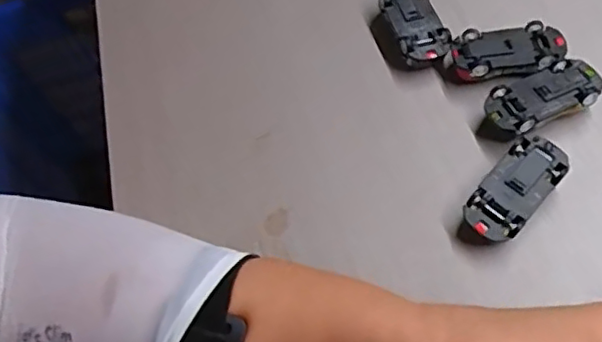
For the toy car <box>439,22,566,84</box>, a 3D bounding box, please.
[{"bbox_3d":[0.121,-0.070,0.369,0.071,0.019,0.034,-10,64,13],"label":"toy car"}]

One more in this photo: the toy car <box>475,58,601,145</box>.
[{"bbox_3d":[0.136,-0.040,0.349,0.067,0.019,0.031,-21,66,-7],"label":"toy car"}]

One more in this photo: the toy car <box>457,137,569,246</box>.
[{"bbox_3d":[0.113,0.012,0.326,0.031,0.019,0.064,39,73,18],"label":"toy car"}]

